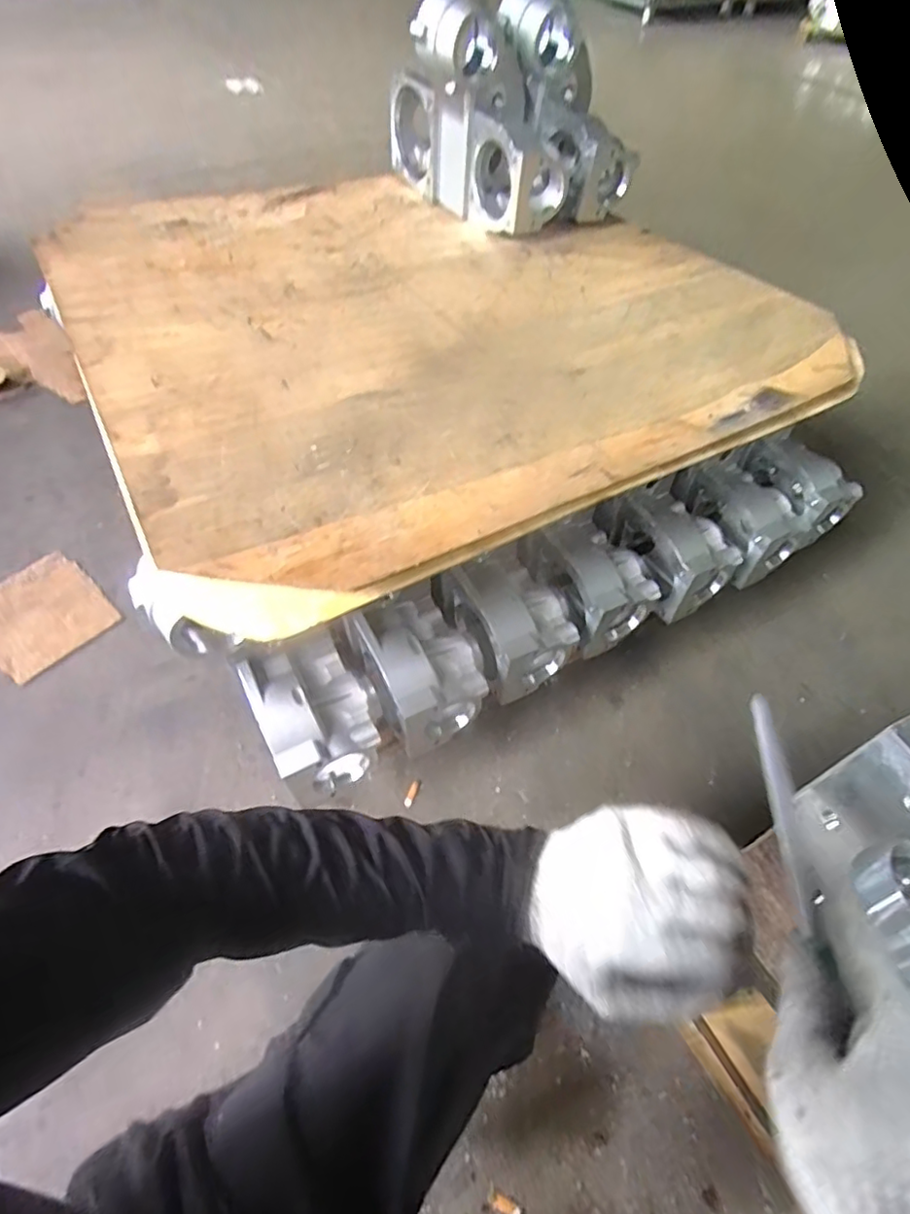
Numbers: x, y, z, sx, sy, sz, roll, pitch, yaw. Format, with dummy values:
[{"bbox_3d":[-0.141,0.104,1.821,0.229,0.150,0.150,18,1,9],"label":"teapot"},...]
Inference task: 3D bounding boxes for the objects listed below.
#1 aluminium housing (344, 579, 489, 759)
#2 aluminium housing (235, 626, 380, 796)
[{"bbox_3d":[-0.047,0.075,0.868,0.150,0.127,0.202,-23,58,-18],"label":"aluminium housing"},{"bbox_3d":[-0.183,0.139,0.811,0.153,0.107,0.189,-24,58,-18],"label":"aluminium housing"}]

